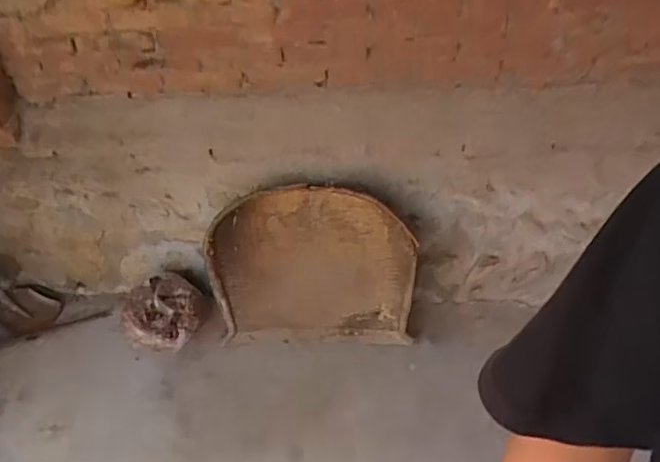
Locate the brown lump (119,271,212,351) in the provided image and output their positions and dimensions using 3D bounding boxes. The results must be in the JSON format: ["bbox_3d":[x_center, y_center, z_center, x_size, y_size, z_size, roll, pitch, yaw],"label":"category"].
[{"bbox_3d":[-0.489,0.240,1.738,0.188,0.138,0.214,12,40,19],"label":"brown lump"}]

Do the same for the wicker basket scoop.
[{"bbox_3d":[-0.047,0.119,1.694,0.577,0.429,0.208,-1,38,3],"label":"wicker basket scoop"}]

